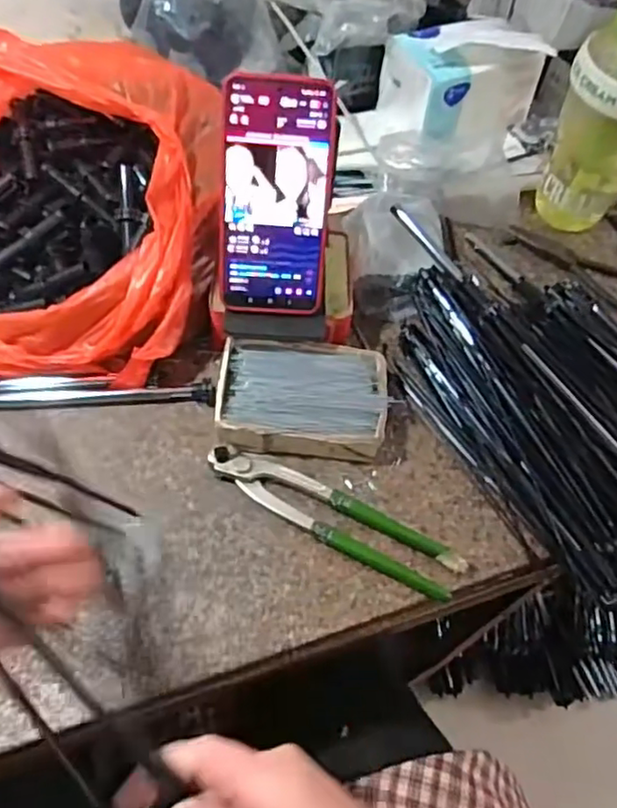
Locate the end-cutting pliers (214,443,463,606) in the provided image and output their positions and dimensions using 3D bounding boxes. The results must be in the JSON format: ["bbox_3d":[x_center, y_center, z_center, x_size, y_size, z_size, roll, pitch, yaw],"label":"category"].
[{"bbox_3d":[0.018,0.081,0.471,0.197,0.022,0.041,25,59,11],"label":"end-cutting pliers"}]

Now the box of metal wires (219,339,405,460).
[{"bbox_3d":[-0.004,-0.003,0.510,0.134,0.040,0.090,7,57,0],"label":"box of metal wires"}]

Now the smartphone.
[{"bbox_3d":[-0.024,-0.145,0.466,0.078,0.165,0.008,3,28,-3],"label":"smartphone"}]

